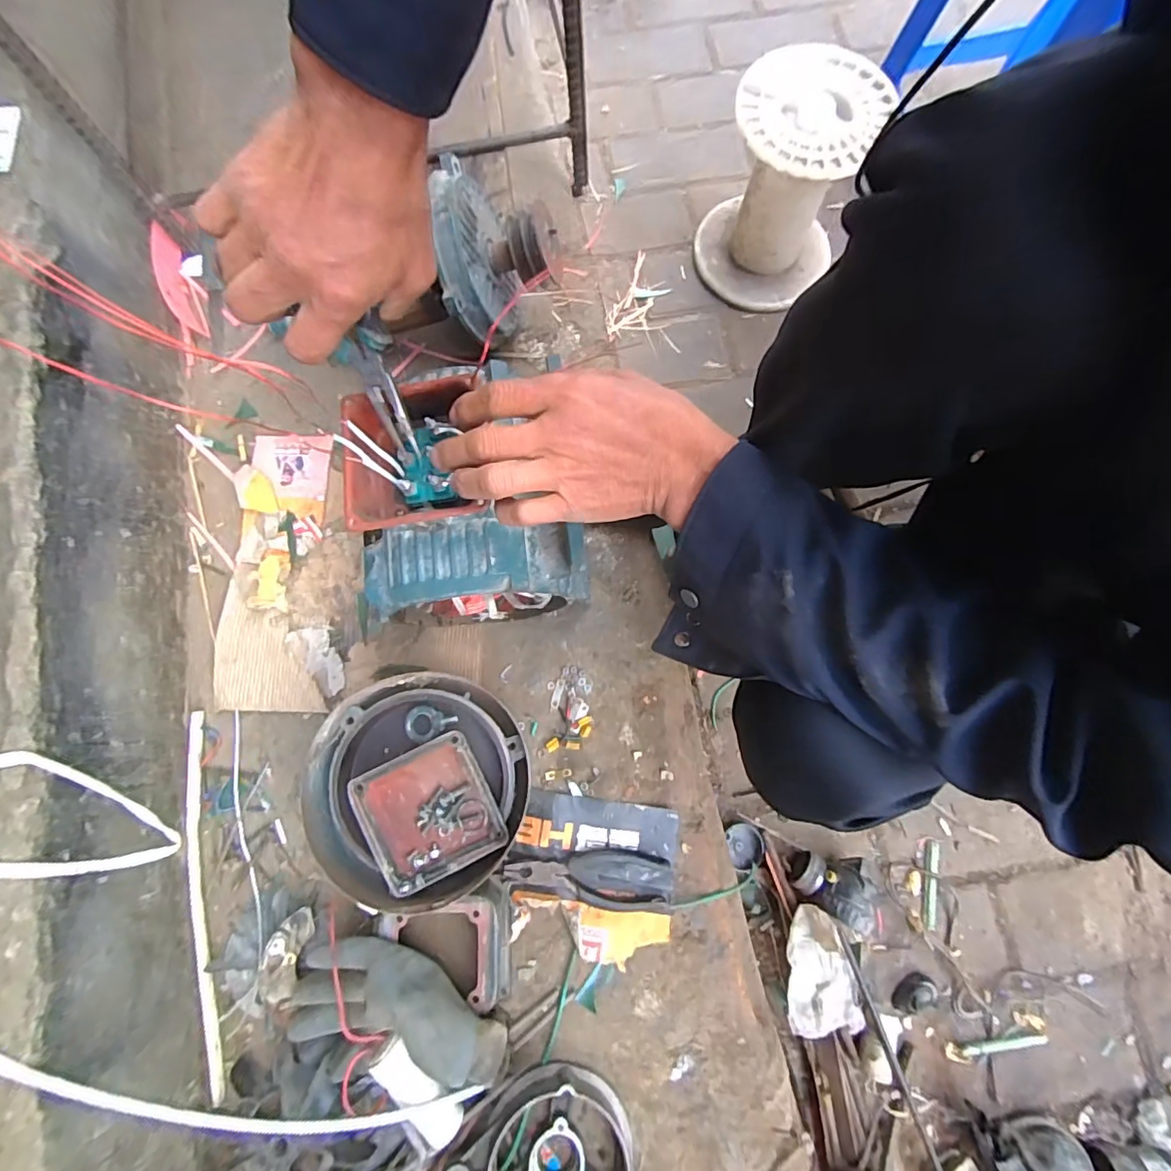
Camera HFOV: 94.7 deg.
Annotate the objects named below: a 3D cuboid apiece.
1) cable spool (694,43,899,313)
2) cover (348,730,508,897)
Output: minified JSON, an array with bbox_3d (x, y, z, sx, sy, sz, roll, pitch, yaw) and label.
[{"bbox_3d":[0.279,-0.557,0.772,0.190,0.235,0.193,0,78,1],"label":"cable spool"},{"bbox_3d":[-0.138,0.198,0.472,0.108,0.022,0.107,-25,79,-4],"label":"cover"}]

